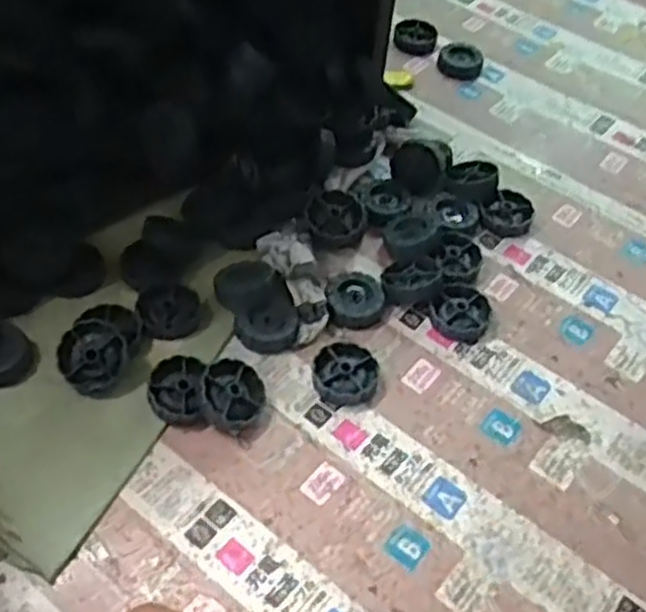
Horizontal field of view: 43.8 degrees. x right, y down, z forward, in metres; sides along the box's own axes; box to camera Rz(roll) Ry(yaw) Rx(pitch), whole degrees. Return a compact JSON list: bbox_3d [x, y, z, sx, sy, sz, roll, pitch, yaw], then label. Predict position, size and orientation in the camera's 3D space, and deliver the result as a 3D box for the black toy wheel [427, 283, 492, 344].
[{"bbox_3d":[0.089,0.003,0.509,0.037,0.010,0.041,35,56,21],"label":"black toy wheel"}]

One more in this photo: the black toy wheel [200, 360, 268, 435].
[{"bbox_3d":[-0.052,0.051,0.452,0.038,0.015,0.038,16,53,-22],"label":"black toy wheel"}]

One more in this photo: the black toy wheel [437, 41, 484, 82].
[{"bbox_3d":[0.118,-0.211,0.690,0.038,0.013,0.038,3,51,-4],"label":"black toy wheel"}]

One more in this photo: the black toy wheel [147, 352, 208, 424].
[{"bbox_3d":[-0.082,0.049,0.455,0.032,0.016,0.040,0,51,-6],"label":"black toy wheel"}]

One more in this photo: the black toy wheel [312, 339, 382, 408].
[{"bbox_3d":[0.012,0.038,0.477,0.039,0.012,0.045,-20,56,-20],"label":"black toy wheel"}]

